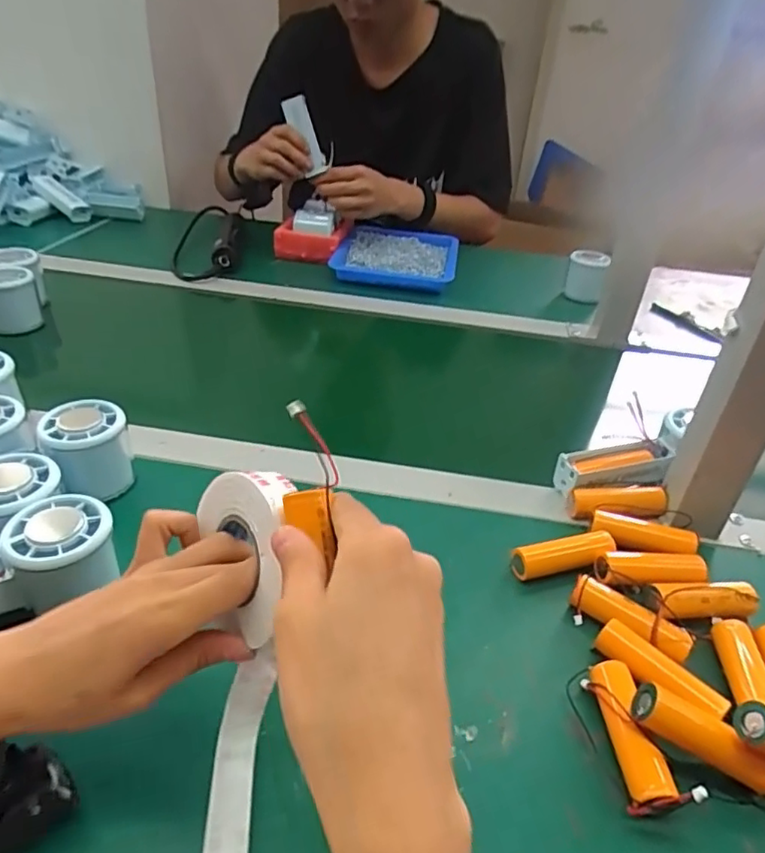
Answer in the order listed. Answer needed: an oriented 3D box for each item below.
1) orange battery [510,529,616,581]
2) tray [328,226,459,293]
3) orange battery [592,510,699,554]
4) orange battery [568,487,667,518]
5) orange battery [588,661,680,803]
[{"bbox_3d":[0.127,0.090,0.414,0.076,0.018,0.022,-5,36,-15],"label":"orange battery"},{"bbox_3d":[0.022,-0.255,0.901,0.174,0.034,0.195,9,35,4],"label":"tray"},{"bbox_3d":[0.189,0.081,0.435,0.071,0.022,0.022,12,35,8],"label":"orange battery"},{"bbox_3d":[0.182,0.060,0.463,0.071,0.017,0.020,0,35,-9],"label":"orange battery"},{"bbox_3d":[0.127,0.160,0.312,0.022,0.024,0.073,3,35,-4],"label":"orange battery"}]

